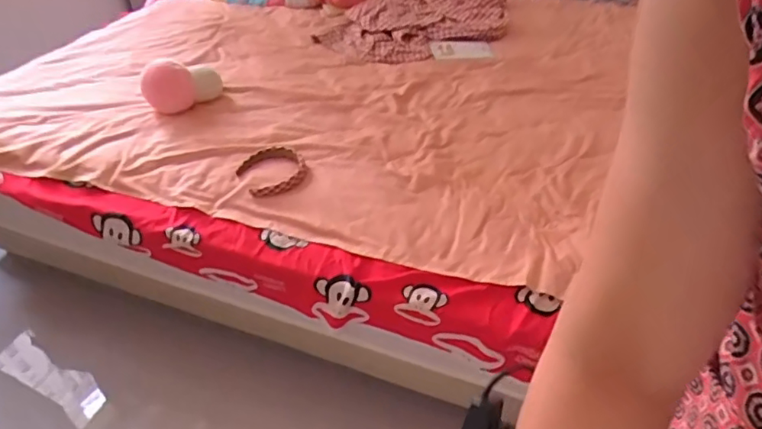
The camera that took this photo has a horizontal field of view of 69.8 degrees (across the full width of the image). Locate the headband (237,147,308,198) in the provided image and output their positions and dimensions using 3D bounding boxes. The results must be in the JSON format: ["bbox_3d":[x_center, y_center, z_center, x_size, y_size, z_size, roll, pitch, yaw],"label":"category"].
[{"bbox_3d":[-0.259,-0.107,1.302,0.149,0.018,0.164,-21,46,-22],"label":"headband"}]

